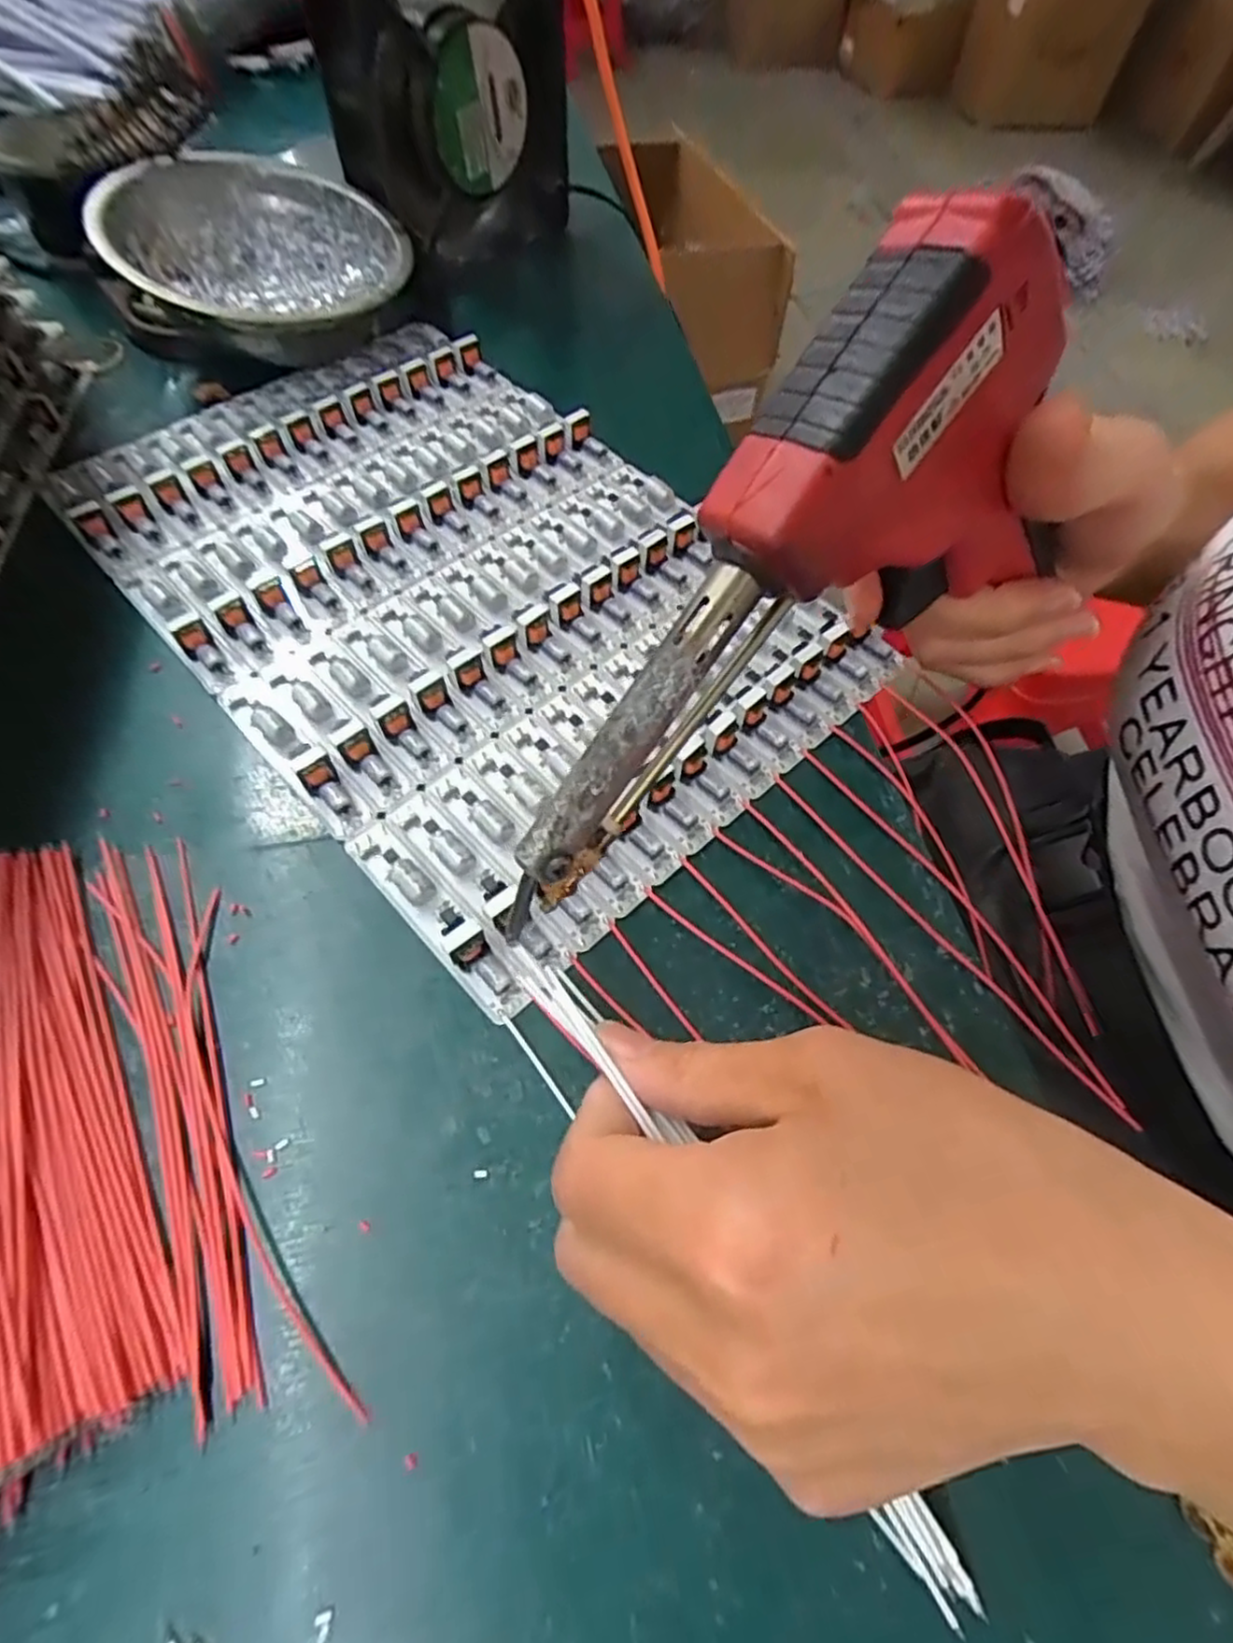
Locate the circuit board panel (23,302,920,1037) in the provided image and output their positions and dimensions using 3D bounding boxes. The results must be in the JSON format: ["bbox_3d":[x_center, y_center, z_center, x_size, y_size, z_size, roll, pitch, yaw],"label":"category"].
[{"bbox_3d":[-0.064,-0.098,0.271,0.188,0.016,0.293,-39,69,-21],"label":"circuit board panel"}]

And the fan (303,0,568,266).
[{"bbox_3d":[-0.080,-0.347,0.347,0.057,0.111,0.122,38,66,18],"label":"fan"}]

